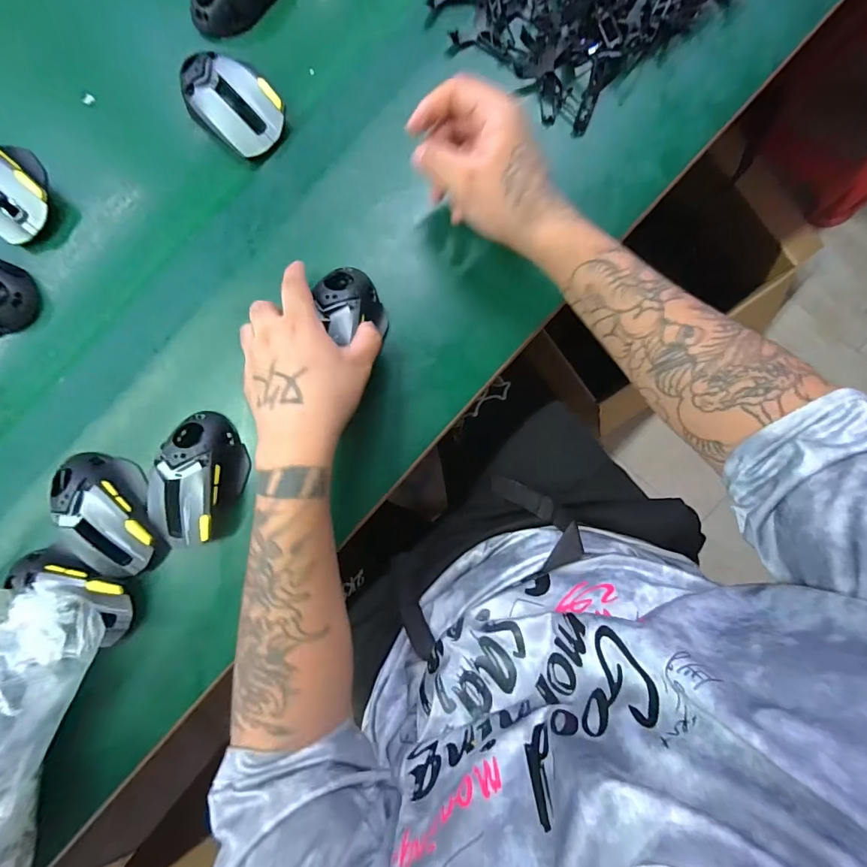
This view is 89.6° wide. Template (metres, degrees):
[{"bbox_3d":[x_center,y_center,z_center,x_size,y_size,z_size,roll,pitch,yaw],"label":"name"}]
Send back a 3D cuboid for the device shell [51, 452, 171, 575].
[{"bbox_3d":[-0.293,0.071,0.394,0.071,0.039,0.121,-27,86,-2],"label":"device shell"}]

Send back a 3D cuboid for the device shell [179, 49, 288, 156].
[{"bbox_3d":[-0.185,-0.301,0.401,0.093,0.032,0.063,35,86,5],"label":"device shell"}]

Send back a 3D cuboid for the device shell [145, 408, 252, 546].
[{"bbox_3d":[-0.212,0.041,0.388,0.068,0.034,0.121,12,86,1],"label":"device shell"}]

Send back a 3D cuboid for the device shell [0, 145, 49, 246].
[{"bbox_3d":[-0.401,-0.228,0.408,0.063,0.041,0.092,-34,84,-2],"label":"device shell"}]

